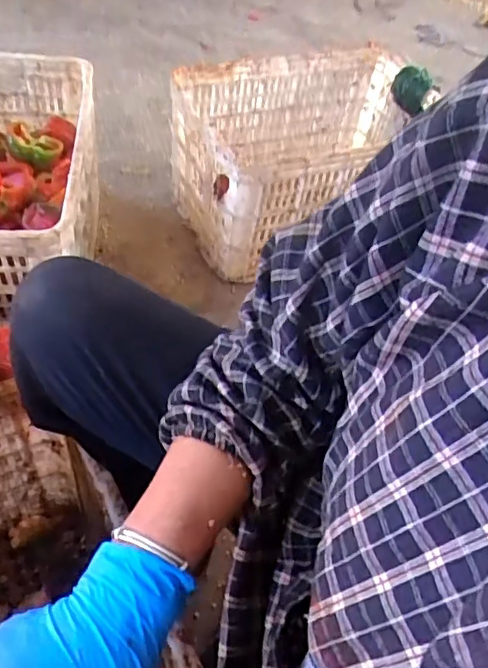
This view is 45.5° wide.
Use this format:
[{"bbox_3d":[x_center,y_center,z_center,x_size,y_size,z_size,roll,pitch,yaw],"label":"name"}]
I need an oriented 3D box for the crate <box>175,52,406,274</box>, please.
[{"bbox_3d":[0.150,-0.400,1.259,0.601,0.237,0.379,-20,56,-26],"label":"crate"}]

